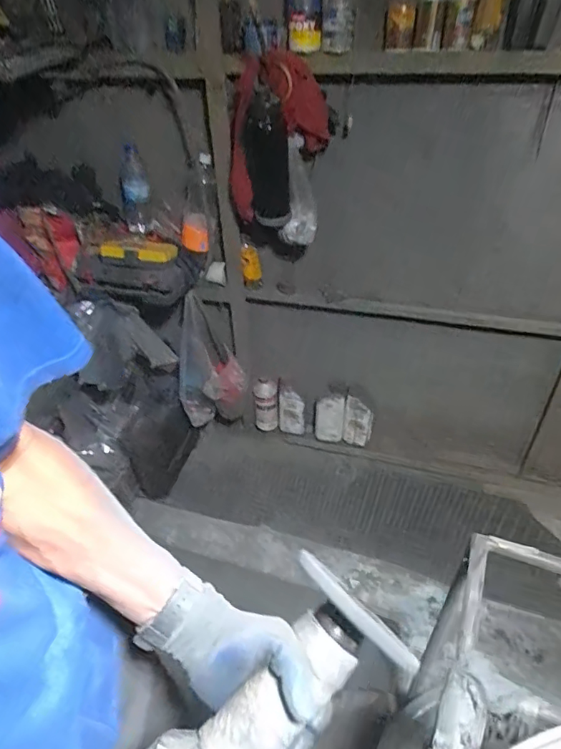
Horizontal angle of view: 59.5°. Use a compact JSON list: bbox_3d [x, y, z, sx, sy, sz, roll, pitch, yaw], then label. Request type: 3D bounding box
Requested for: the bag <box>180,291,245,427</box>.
[{"bbox_3d":[-0.225,-0.009,1.552,0.199,0.386,0.189,-13,40,-13],"label":"bag"}]

